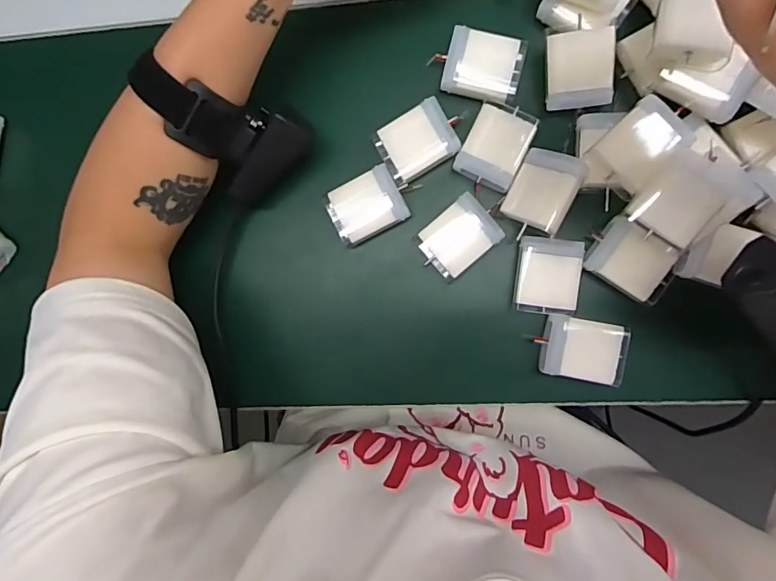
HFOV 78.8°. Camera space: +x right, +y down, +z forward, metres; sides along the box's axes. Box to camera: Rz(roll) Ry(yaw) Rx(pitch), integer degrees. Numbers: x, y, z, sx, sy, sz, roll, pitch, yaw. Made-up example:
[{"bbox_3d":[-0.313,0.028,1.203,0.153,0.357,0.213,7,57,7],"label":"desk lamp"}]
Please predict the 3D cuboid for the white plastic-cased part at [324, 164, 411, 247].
[{"bbox_3d":[-0.015,-0.060,0.334,0.052,0.010,0.041,-26,88,6],"label":"white plastic-cased part"}]

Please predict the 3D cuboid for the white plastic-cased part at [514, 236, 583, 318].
[{"bbox_3d":[0.110,-0.010,0.330,0.041,0.024,0.050,6,91,6],"label":"white plastic-cased part"}]

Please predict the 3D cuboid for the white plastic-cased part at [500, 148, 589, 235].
[{"bbox_3d":[0.104,-0.067,0.316,0.040,0.015,0.051,28,96,38],"label":"white plastic-cased part"}]

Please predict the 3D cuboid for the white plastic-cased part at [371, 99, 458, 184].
[{"bbox_3d":[0.019,-0.104,0.328,0.050,0.007,0.043,-30,87,6],"label":"white plastic-cased part"}]

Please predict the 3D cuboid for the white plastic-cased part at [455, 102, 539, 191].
[{"bbox_3d":[0.074,-0.100,0.324,0.040,0.008,0.053,26,93,5],"label":"white plastic-cased part"}]

